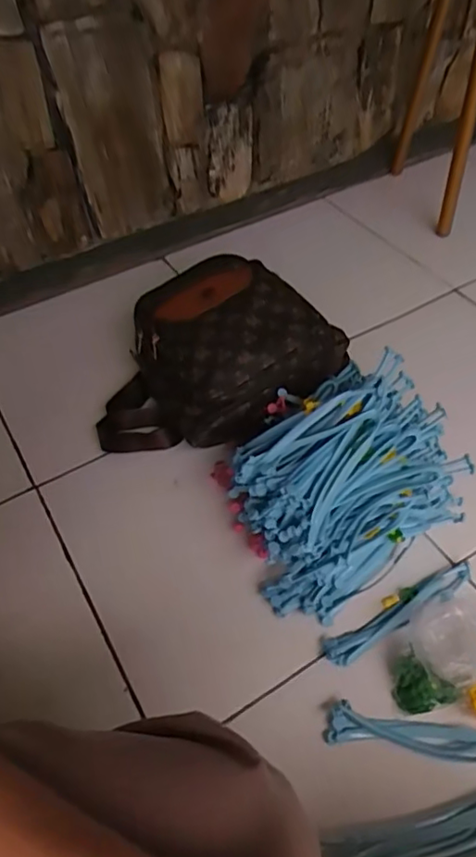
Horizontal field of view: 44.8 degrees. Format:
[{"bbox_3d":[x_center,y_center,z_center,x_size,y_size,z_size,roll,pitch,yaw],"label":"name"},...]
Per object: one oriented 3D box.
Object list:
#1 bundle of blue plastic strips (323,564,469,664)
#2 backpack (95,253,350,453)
[{"bbox_3d":[0.186,0.208,0.654,0.196,0.019,0.034,-22,53,-15],"label":"bundle of blue plastic strips"},{"bbox_3d":[-0.023,-0.109,0.848,0.350,0.164,0.275,0,52,3],"label":"backpack"}]

